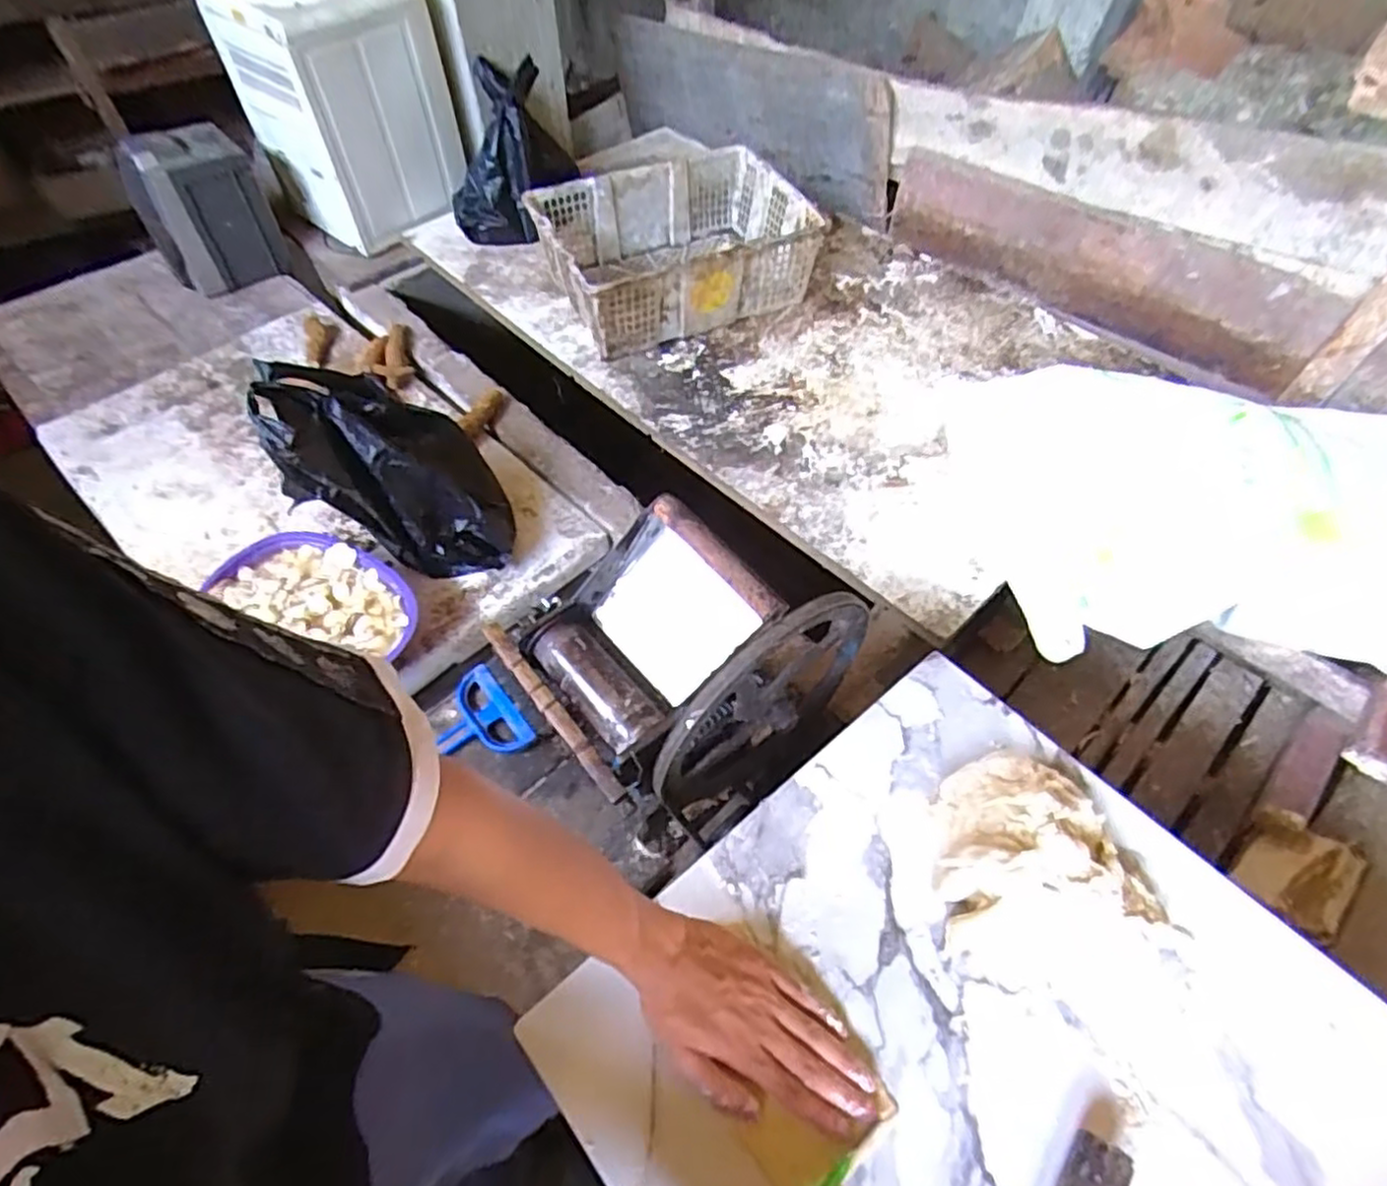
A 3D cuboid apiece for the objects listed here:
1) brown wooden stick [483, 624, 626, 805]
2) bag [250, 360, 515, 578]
[{"bbox_3d":[-0.136,0.107,0.683,0.018,0.023,0.228,-34,62,-21],"label":"brown wooden stick"},{"bbox_3d":[-0.404,-0.167,0.984,0.258,0.252,0.184,-12,57,-8],"label":"bag"}]

